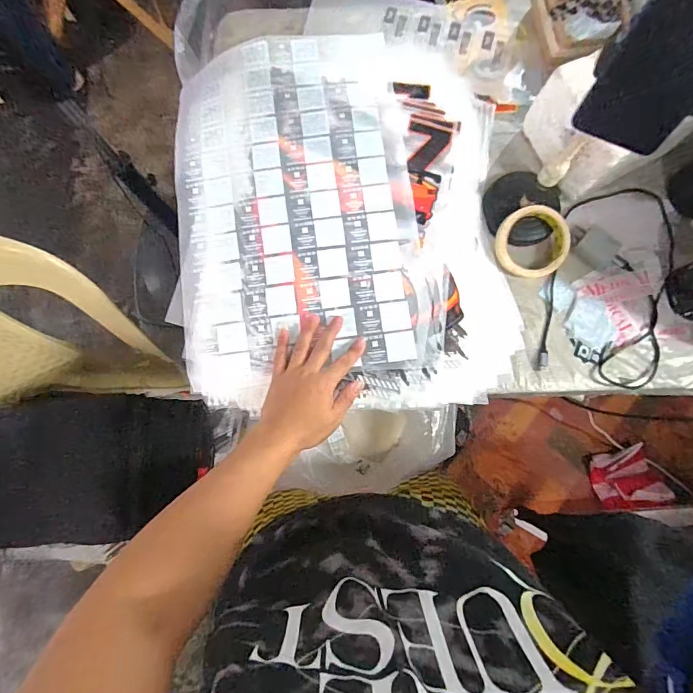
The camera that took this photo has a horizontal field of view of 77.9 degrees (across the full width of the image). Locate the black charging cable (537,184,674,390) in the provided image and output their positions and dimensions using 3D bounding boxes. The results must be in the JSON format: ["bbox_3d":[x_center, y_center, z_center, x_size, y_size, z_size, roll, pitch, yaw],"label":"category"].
[{"bbox_3d":[0.366,-0.092,0.594,0.160,0.030,0.289,14,80,-1],"label":"black charging cable"}]

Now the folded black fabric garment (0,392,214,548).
[{"bbox_3d":[-0.430,0.200,0.730,0.360,0.120,0.223,-4,81,-4],"label":"folded black fabric garment"}]

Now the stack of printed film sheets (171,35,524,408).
[{"bbox_3d":[-0.002,-0.185,0.595,0.441,0.032,0.526,-2,81,-4],"label":"stack of printed film sheets"}]

